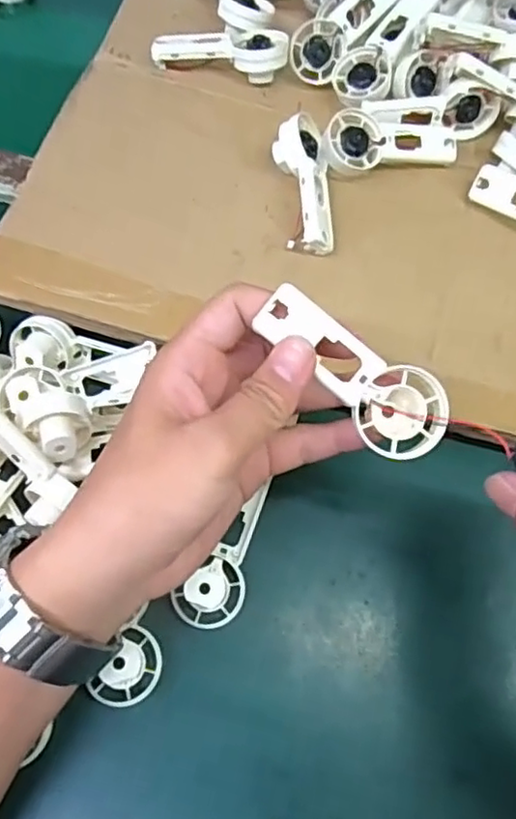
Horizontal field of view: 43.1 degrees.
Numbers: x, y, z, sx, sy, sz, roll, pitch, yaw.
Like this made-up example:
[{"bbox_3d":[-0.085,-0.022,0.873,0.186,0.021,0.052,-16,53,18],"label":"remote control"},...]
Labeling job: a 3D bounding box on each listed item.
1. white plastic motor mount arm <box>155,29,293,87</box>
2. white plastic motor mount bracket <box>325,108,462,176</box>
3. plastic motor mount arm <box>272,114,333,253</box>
[{"bbox_3d":[-0.025,-0.245,0.455,0.092,0.021,0.029,0,67,-1],"label":"white plastic motor mount arm"},{"bbox_3d":[0.089,-0.176,0.436,0.094,0.017,0.038,-3,69,-15],"label":"white plastic motor mount bracket"},{"bbox_3d":[0.029,-0.143,0.413,0.030,0.032,0.092,-6,67,-3],"label":"plastic motor mount arm"}]

